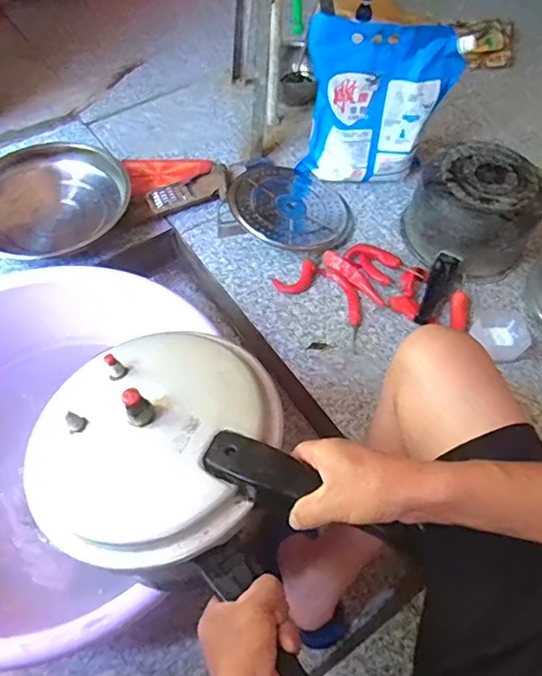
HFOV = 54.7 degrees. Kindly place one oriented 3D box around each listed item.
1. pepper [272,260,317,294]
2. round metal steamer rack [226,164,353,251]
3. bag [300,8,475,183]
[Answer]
[{"bbox_3d":[0.051,-0.116,1.018,0.086,0.025,0.051,-21,60,-16],"label":"pepper"},{"bbox_3d":[0.048,-0.272,1.089,0.237,0.025,0.230,6,59,-11],"label":"round metal steamer rack"},{"bbox_3d":[0.206,-0.455,1.019,0.278,0.298,0.095,10,57,3],"label":"bag"}]

